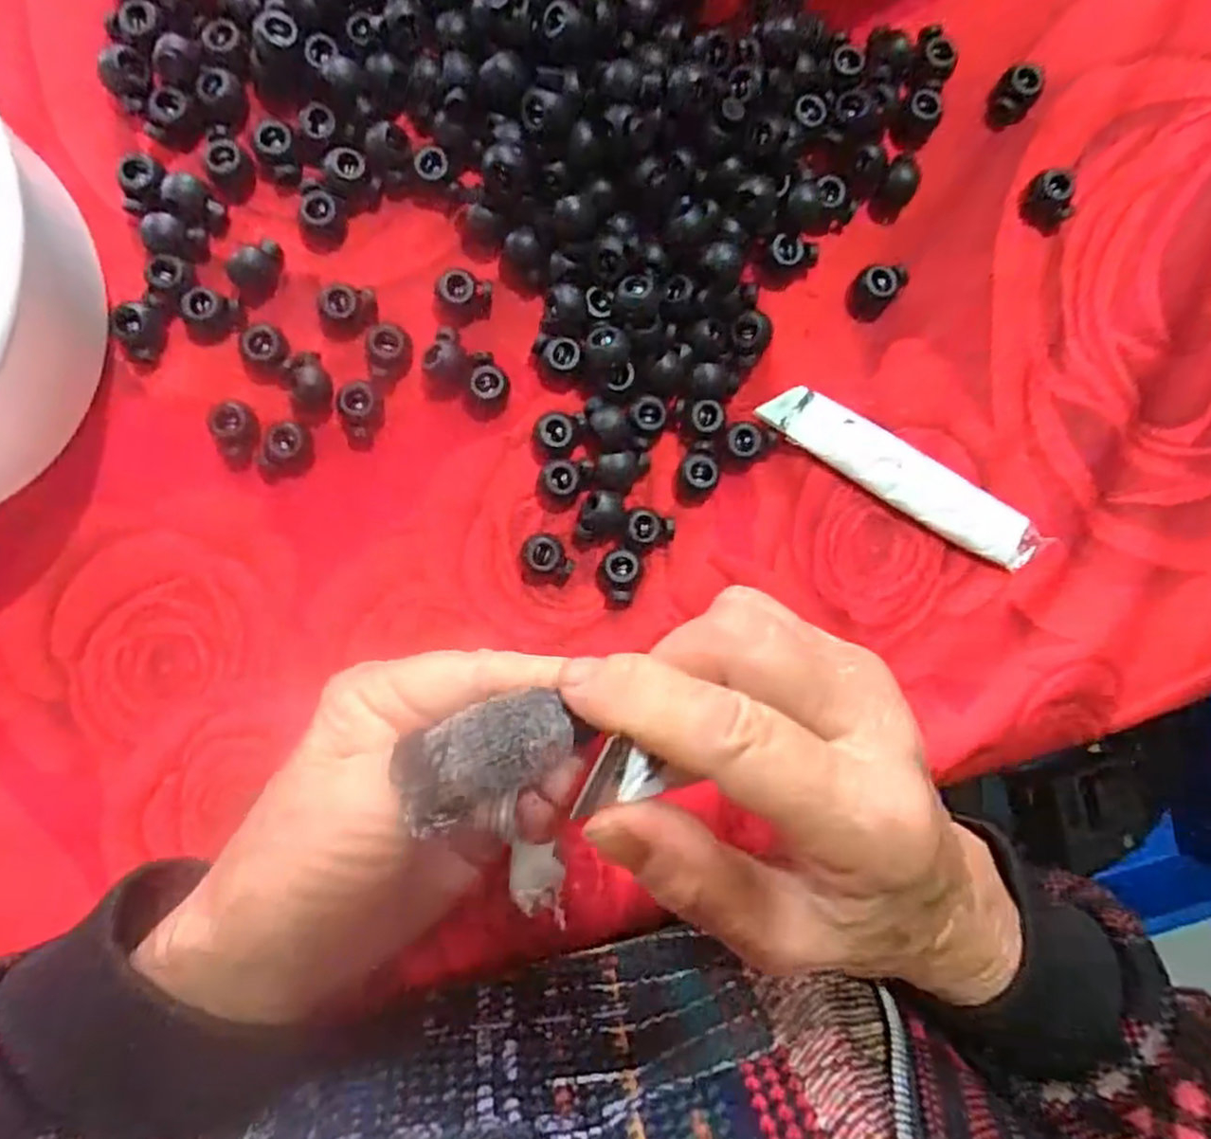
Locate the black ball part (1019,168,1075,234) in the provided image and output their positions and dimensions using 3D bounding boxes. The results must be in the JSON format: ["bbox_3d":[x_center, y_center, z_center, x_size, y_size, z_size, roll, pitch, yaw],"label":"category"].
[{"bbox_3d":[0.163,-0.136,0.280,0.016,0.011,0.019,-42,92,-4],"label":"black ball part"}]

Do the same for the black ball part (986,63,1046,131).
[{"bbox_3d":[0.151,-0.174,0.280,0.016,0.013,0.016,0,89,-5],"label":"black ball part"}]

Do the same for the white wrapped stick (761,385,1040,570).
[{"bbox_3d":[0.108,-0.033,0.275,0.109,0.007,0.020,28,87,-4],"label":"white wrapped stick"}]

